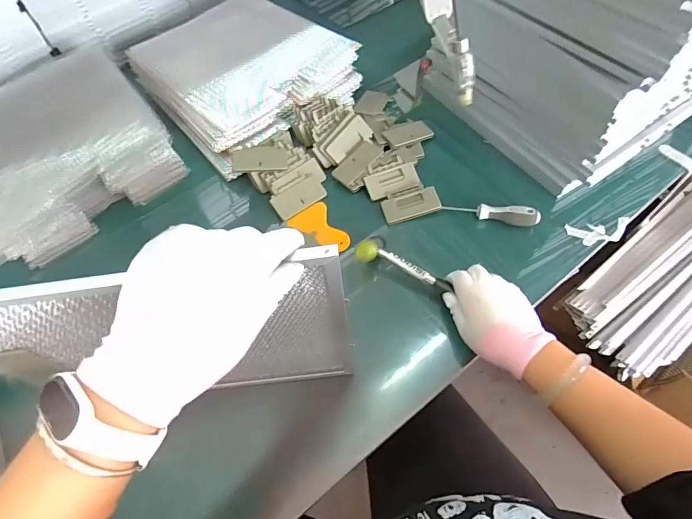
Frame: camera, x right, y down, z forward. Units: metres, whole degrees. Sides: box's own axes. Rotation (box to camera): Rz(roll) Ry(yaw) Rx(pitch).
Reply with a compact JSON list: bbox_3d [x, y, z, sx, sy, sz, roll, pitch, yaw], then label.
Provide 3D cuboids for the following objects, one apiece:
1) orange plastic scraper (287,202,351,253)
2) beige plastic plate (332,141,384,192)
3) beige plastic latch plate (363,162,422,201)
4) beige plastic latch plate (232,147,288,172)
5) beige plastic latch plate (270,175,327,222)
[{"bbox_3d":[-0.039,-0.042,0.642,0.062,0.006,0.093,-33,65,-11],"label":"orange plastic scraper"},{"bbox_3d":[0.025,-0.157,0.688,0.053,0.015,0.095,33,66,22],"label":"beige plastic plate"},{"bbox_3d":[0.074,-0.126,0.669,0.084,0.008,0.045,-17,76,-5],"label":"beige plastic latch plate"},{"bbox_3d":[-0.135,-0.158,0.657,0.084,0.010,0.039,-7,79,-11],"label":"beige plastic latch plate"},{"bbox_3d":[-0.072,-0.097,0.661,0.087,0.004,0.040,-32,92,-14],"label":"beige plastic latch plate"}]

